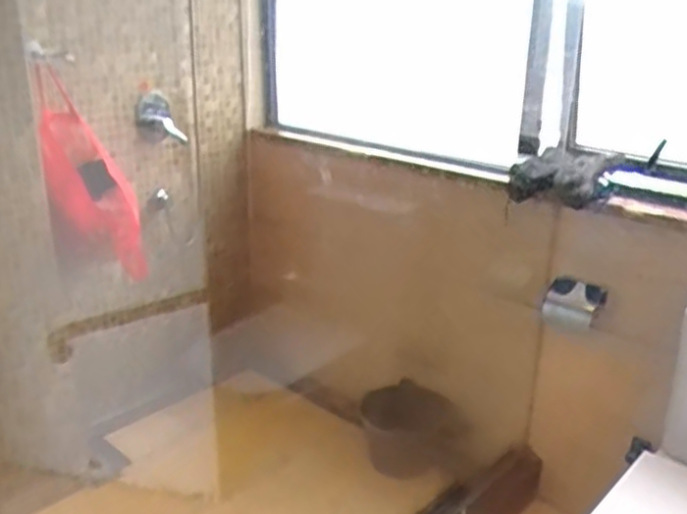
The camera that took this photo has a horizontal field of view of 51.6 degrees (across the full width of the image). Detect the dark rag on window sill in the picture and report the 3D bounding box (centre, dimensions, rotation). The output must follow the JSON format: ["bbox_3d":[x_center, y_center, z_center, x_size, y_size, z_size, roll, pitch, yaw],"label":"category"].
[{"bbox_3d":[0.432,-0.156,1.423,0.196,0.092,0.112,7,23,30],"label":"dark rag on window sill"}]

